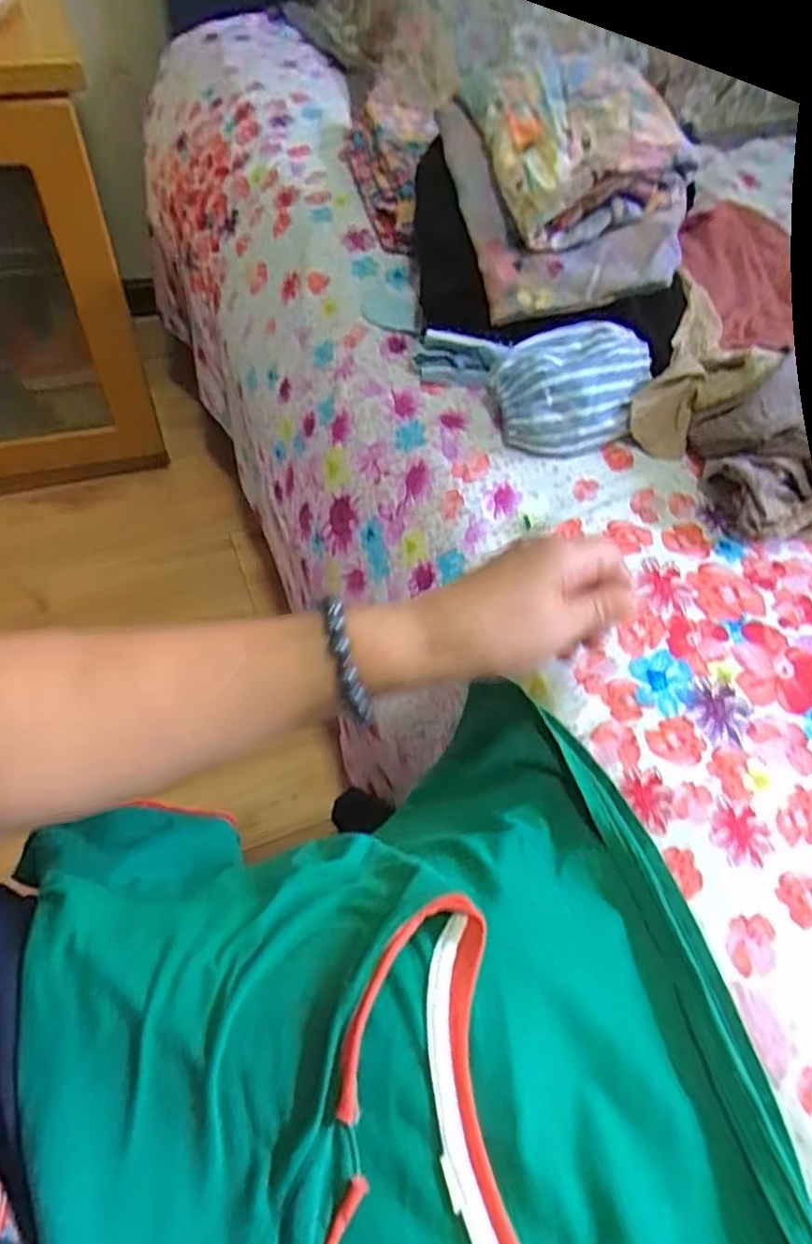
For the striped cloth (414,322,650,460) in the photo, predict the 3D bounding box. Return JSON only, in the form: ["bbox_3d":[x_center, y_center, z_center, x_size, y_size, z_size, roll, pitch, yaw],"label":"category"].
[{"bbox_3d":[0.097,-0.184,0.540,0.175,0.060,0.107,4,59,-3],"label":"striped cloth"}]

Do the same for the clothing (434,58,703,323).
[{"bbox_3d":[0.124,-0.358,0.550,0.157,0.099,0.213,-9,59,-10],"label":"clothing"}]

